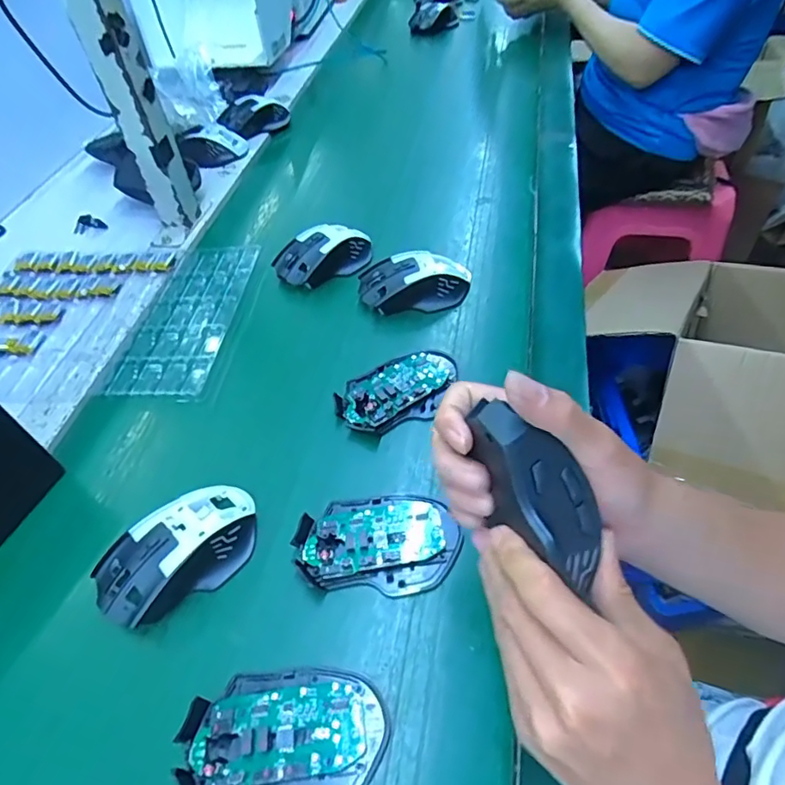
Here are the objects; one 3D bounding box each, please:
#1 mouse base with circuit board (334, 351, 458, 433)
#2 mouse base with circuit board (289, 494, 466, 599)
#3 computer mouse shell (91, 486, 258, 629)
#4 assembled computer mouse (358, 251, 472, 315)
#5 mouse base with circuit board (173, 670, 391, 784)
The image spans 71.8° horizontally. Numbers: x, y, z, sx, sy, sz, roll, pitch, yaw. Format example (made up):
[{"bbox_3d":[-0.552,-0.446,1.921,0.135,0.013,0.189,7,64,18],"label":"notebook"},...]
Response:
[{"bbox_3d":[0.006,-0.003,0.477,0.111,0.015,0.071,-14,50,-7],"label":"mouse base with circuit board"},{"bbox_3d":[-0.010,0.104,0.388,0.113,0.014,0.073,3,51,8],"label":"mouse base with circuit board"},{"bbox_3d":[-0.152,0.109,0.384,0.118,0.036,0.073,-37,56,-23],"label":"computer mouse shell"},{"bbox_3d":[0.024,-0.116,0.559,0.113,0.035,0.058,-5,50,2],"label":"assembled computer mouse"},{"bbox_3d":[-0.062,0.198,0.312,0.113,0.014,0.070,-1,50,5],"label":"mouse base with circuit board"}]

